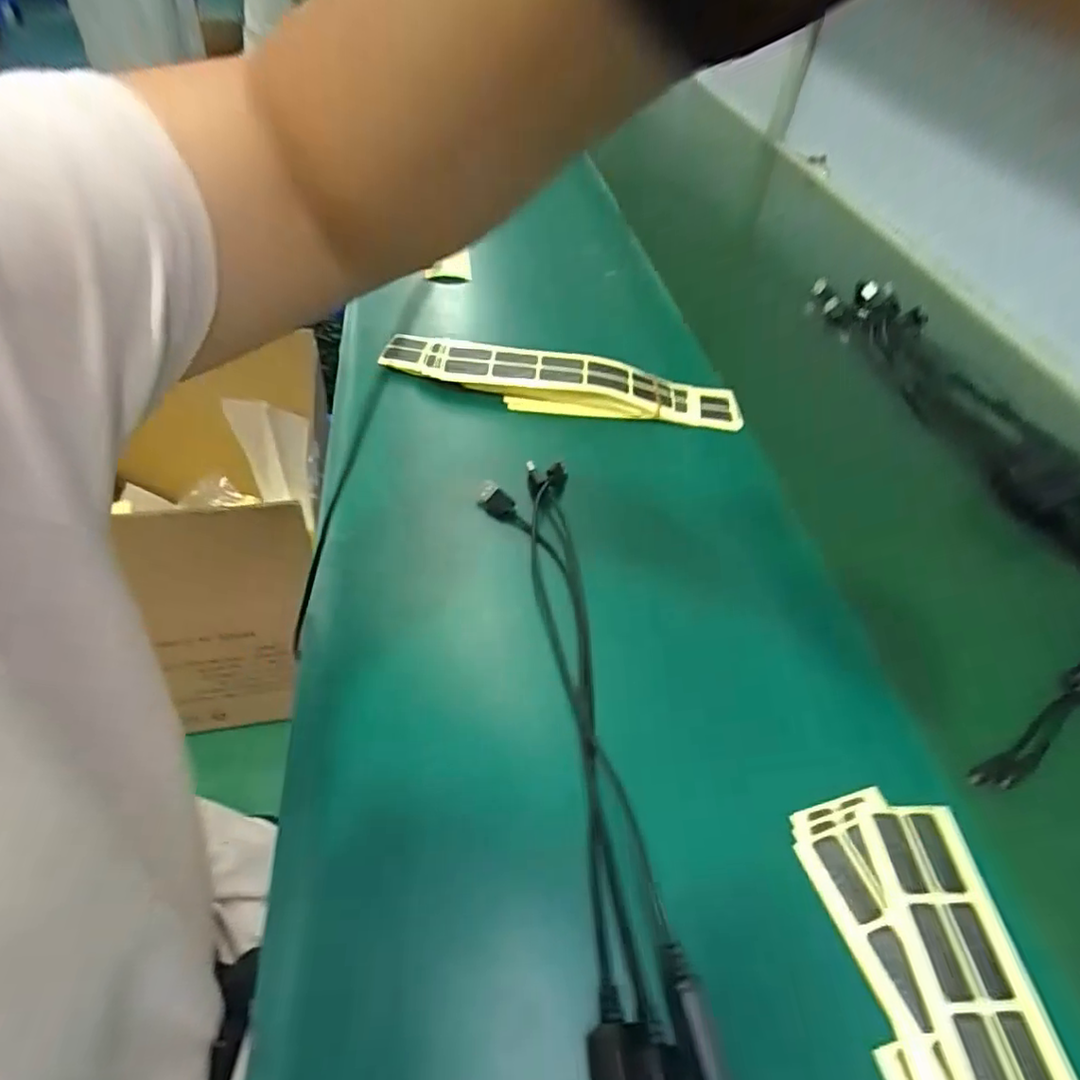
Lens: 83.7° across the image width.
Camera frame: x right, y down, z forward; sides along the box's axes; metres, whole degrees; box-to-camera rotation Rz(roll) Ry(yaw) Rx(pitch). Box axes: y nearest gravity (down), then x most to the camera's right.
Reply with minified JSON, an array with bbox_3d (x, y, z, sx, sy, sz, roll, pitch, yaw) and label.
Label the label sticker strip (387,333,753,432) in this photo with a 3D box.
[{"bbox_3d":[0.022,-0.140,0.526,0.308,0.028,0.054,7,48,0],"label":"label sticker strip"}]

